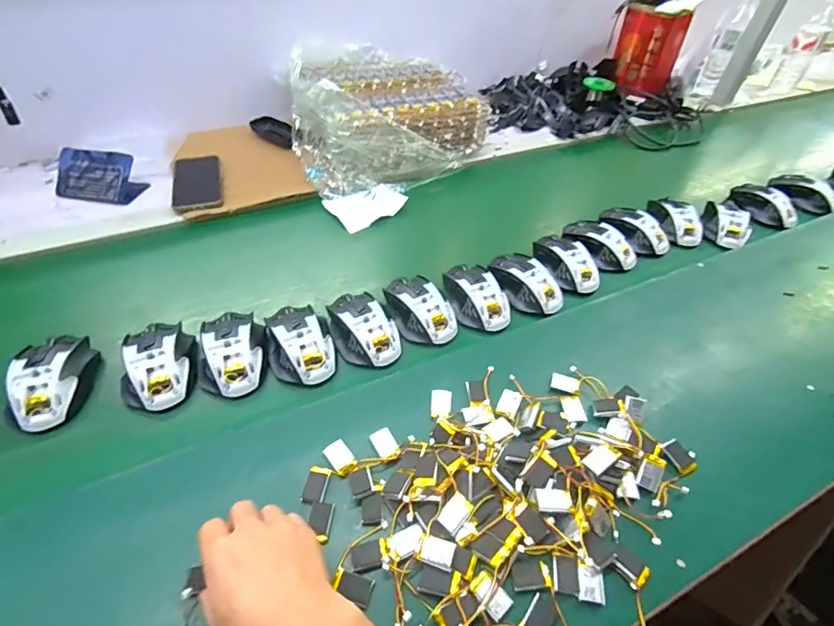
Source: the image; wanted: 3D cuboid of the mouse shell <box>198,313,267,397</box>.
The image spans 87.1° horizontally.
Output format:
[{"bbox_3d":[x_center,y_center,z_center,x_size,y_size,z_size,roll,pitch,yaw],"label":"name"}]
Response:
[{"bbox_3d":[-0.211,0.042,0.498,0.075,0.032,0.102,-5,48,-8],"label":"mouse shell"}]

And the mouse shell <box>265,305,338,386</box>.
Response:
[{"bbox_3d":[-0.138,0.031,0.514,0.076,0.033,0.113,-16,50,-17],"label":"mouse shell"}]

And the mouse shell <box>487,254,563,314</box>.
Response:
[{"bbox_3d":[0.148,-0.044,0.598,0.073,0.031,0.104,-18,51,-19],"label":"mouse shell"}]

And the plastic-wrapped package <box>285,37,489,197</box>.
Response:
[{"bbox_3d":[-0.072,-0.389,0.833,0.348,0.135,0.326,-17,51,-18],"label":"plastic-wrapped package"}]

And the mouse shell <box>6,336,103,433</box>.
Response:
[{"bbox_3d":[-0.388,0.068,0.469,0.075,0.036,0.112,-10,49,-12],"label":"mouse shell"}]

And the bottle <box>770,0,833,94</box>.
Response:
[{"bbox_3d":[1.002,-0.695,1.122,0.065,0.198,0.060,33,54,24],"label":"bottle"}]

